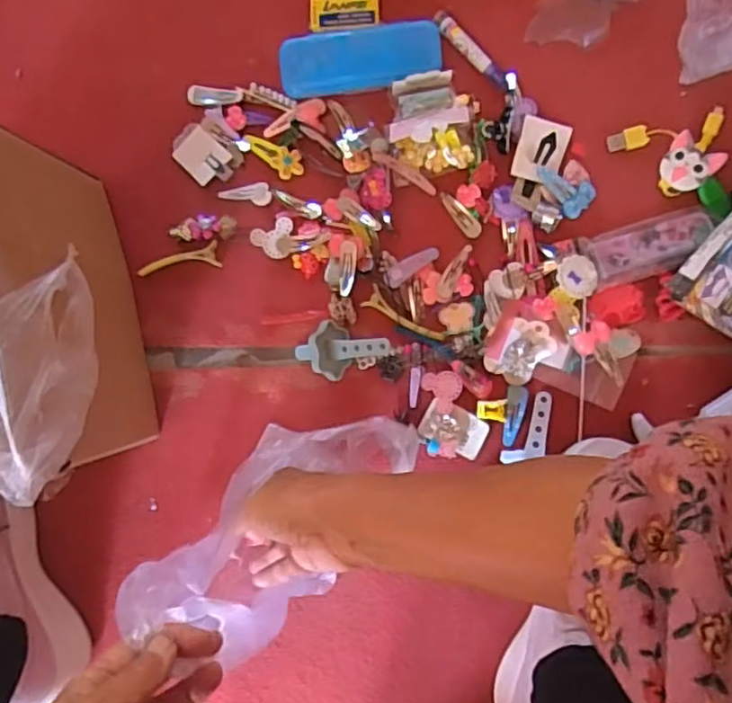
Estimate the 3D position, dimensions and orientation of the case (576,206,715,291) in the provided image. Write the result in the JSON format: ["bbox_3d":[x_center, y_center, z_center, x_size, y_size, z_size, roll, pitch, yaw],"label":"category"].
[{"bbox_3d":[0.227,-0.083,0.516,0.098,0.015,0.045,-15,88,6],"label":"case"}]

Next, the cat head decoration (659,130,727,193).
[{"bbox_3d":[0.254,-0.148,0.512,0.040,0.008,0.040,46,104,22],"label":"cat head decoration"}]

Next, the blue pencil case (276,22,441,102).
[{"bbox_3d":[-0.005,-0.247,0.546,0.133,0.012,0.048,-6,90,6],"label":"blue pencil case"}]

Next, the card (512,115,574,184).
[{"bbox_3d":[0.145,-0.165,0.530,0.040,0.007,0.054,15,92,6],"label":"card"}]

